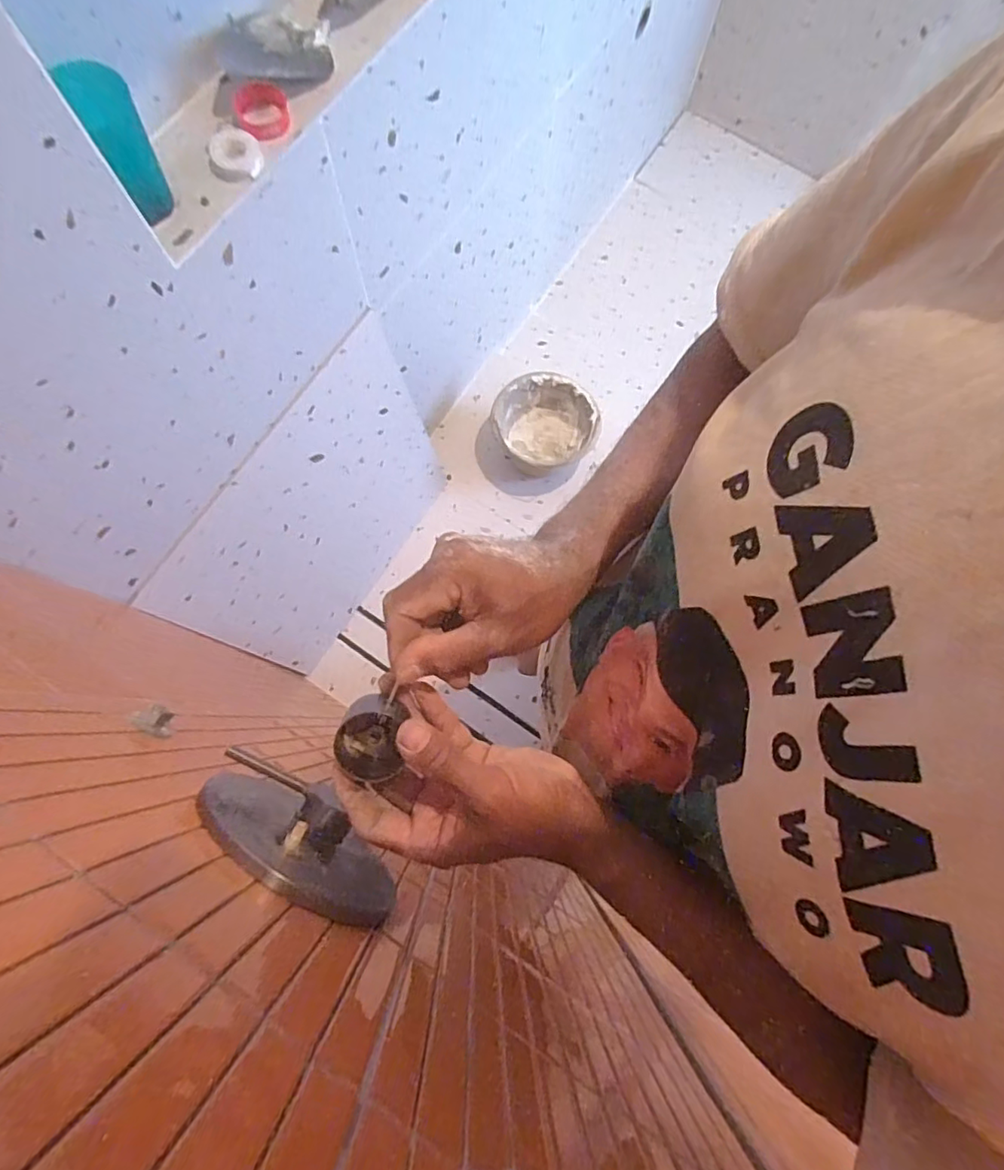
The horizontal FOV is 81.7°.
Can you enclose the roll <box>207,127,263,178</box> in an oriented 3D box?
[{"bbox_3d":[-0.284,-0.460,0.622,0.051,0.011,0.051,-1,94,-18],"label":"roll"}]

